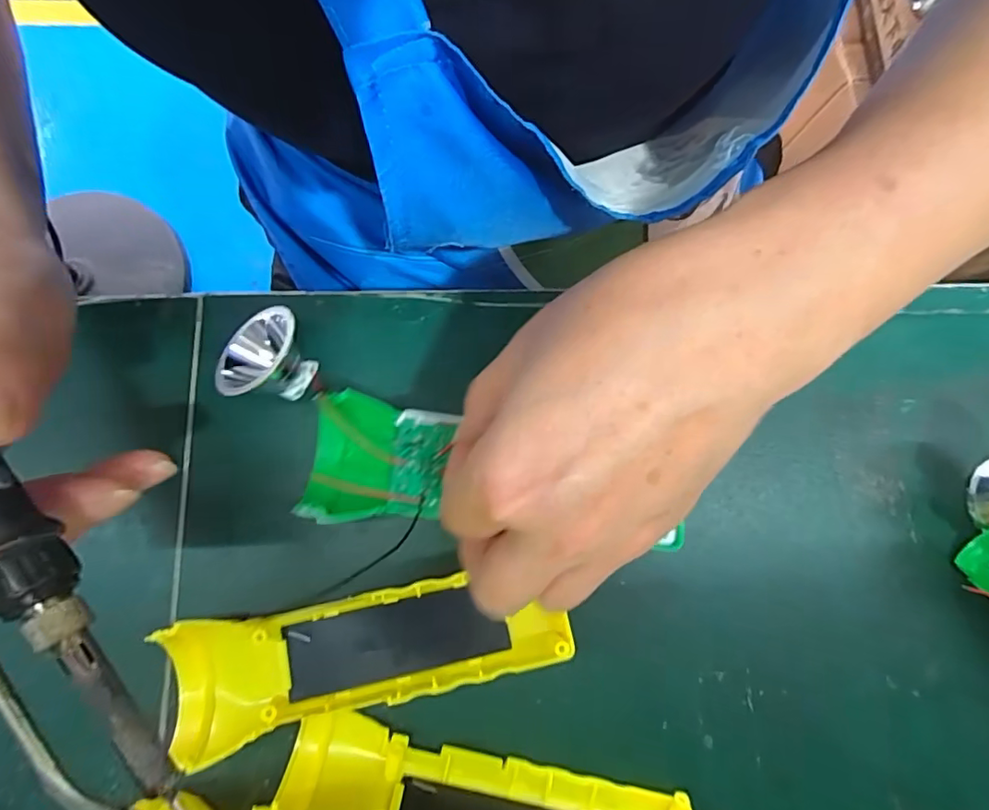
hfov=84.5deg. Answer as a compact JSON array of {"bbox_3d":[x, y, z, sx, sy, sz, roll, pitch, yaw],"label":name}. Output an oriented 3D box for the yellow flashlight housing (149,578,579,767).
[{"bbox_3d":[-0.048,0.095,0.221,0.149,0.027,0.048,-14,81,-4],"label":"yellow flashlight housing"}]

